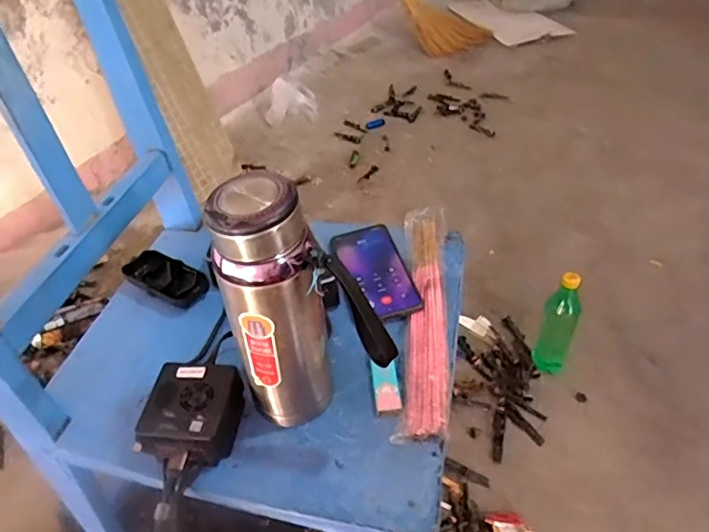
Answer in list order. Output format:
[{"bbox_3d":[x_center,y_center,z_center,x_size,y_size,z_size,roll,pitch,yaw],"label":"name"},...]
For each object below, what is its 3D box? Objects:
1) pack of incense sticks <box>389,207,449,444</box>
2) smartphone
[{"bbox_3d":[0.078,0.041,0.615,0.052,0.027,0.340,3,41,7],"label":"pack of incense sticks"},{"bbox_3d":[0.022,0.004,0.663,0.074,0.014,0.163,-11,42,-9],"label":"smartphone"}]

